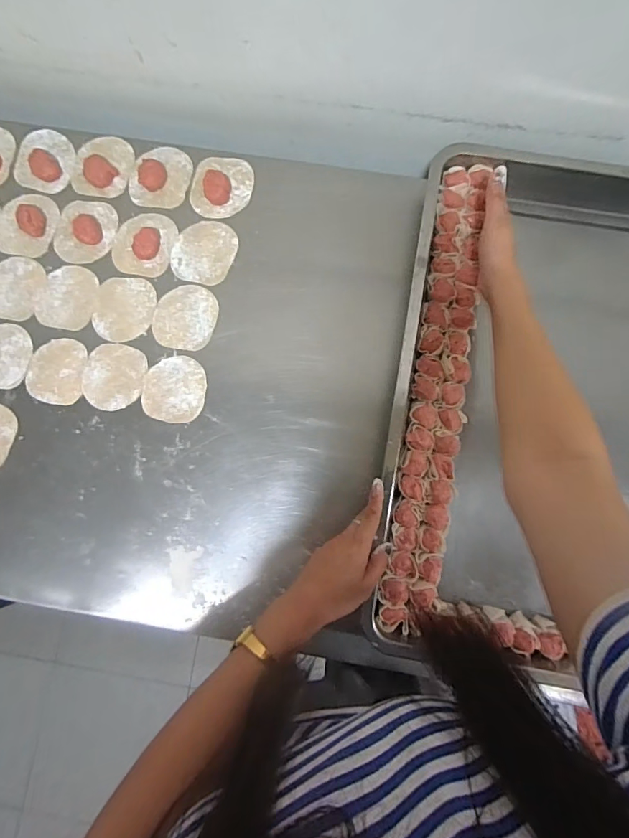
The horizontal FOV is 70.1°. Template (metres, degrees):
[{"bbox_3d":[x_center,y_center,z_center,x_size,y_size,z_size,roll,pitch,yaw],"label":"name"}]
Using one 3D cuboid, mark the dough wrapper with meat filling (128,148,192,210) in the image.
[{"bbox_3d":[-0.202,-0.324,0.596,0.073,0.013,0.087,16,85,1],"label":"dough wrapper with meat filling"}]

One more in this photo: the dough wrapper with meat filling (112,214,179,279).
[{"bbox_3d":[-0.223,-0.231,0.581,0.076,0.014,0.083,19,85,2],"label":"dough wrapper with meat filling"}]

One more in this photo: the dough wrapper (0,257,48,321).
[{"bbox_3d":[-0.396,-0.173,0.589,0.076,0.004,0.081,0,85,0],"label":"dough wrapper"}]

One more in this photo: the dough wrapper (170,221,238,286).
[{"bbox_3d":[-0.144,-0.218,0.584,0.078,0.004,0.084,17,85,2],"label":"dough wrapper"}]

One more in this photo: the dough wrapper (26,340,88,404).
[{"bbox_3d":[-0.329,-0.061,0.571,0.074,0.005,0.082,6,85,0],"label":"dough wrapper"}]

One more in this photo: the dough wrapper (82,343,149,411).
[{"bbox_3d":[-0.253,-0.054,0.565,0.076,0.004,0.082,0,85,0],"label":"dough wrapper"}]

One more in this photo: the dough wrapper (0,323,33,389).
[{"bbox_3d":[-0.403,-0.082,0.575,0.075,0.004,0.083,13,85,1],"label":"dough wrapper"}]

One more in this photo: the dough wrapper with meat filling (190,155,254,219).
[{"bbox_3d":[-0.123,-0.308,0.586,0.076,0.018,0.086,12,85,1],"label":"dough wrapper with meat filling"}]

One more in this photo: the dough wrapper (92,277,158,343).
[{"bbox_3d":[-0.245,-0.141,0.577,0.075,0.004,0.085,10,85,1],"label":"dough wrapper"}]

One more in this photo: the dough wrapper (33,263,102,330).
[{"bbox_3d":[-0.321,-0.158,0.583,0.078,0.007,0.083,0,85,0],"label":"dough wrapper"}]

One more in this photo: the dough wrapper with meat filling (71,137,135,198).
[{"bbox_3d":[-0.284,-0.342,0.599,0.076,0.022,0.089,7,85,1],"label":"dough wrapper with meat filling"}]

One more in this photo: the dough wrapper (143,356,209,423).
[{"bbox_3d":[-0.175,-0.038,0.561,0.078,0.004,0.082,0,85,0],"label":"dough wrapper"}]

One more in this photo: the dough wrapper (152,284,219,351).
[{"bbox_3d":[-0.165,-0.131,0.574,0.079,0.004,0.083,0,85,0],"label":"dough wrapper"}]

